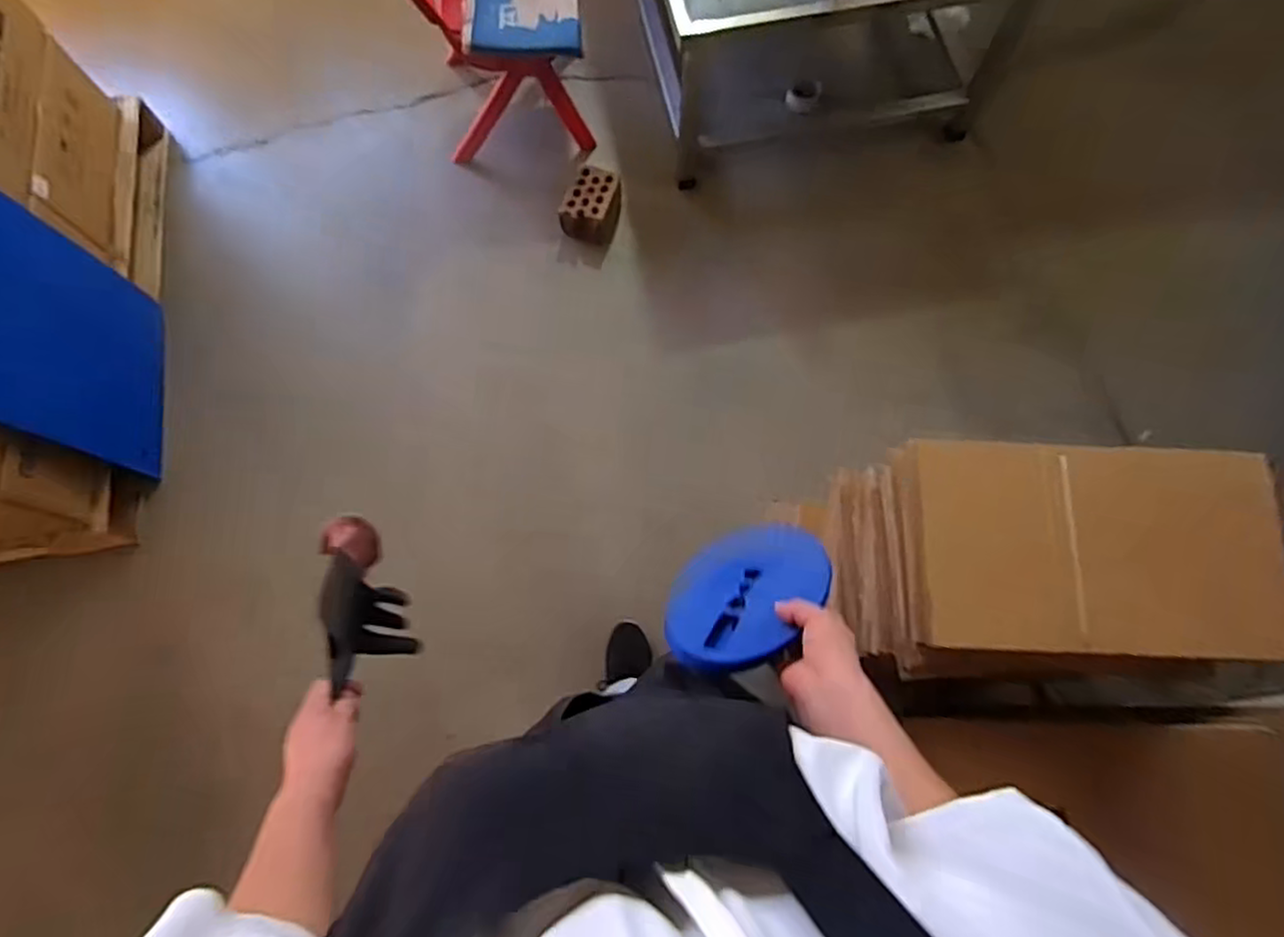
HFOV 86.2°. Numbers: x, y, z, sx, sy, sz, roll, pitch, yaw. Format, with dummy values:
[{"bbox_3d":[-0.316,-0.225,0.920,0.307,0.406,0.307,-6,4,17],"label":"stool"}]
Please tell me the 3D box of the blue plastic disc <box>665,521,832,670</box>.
[{"bbox_3d":[0.107,0.127,0.697,0.156,0.016,0.156,4,56,36],"label":"blue plastic disc"}]

